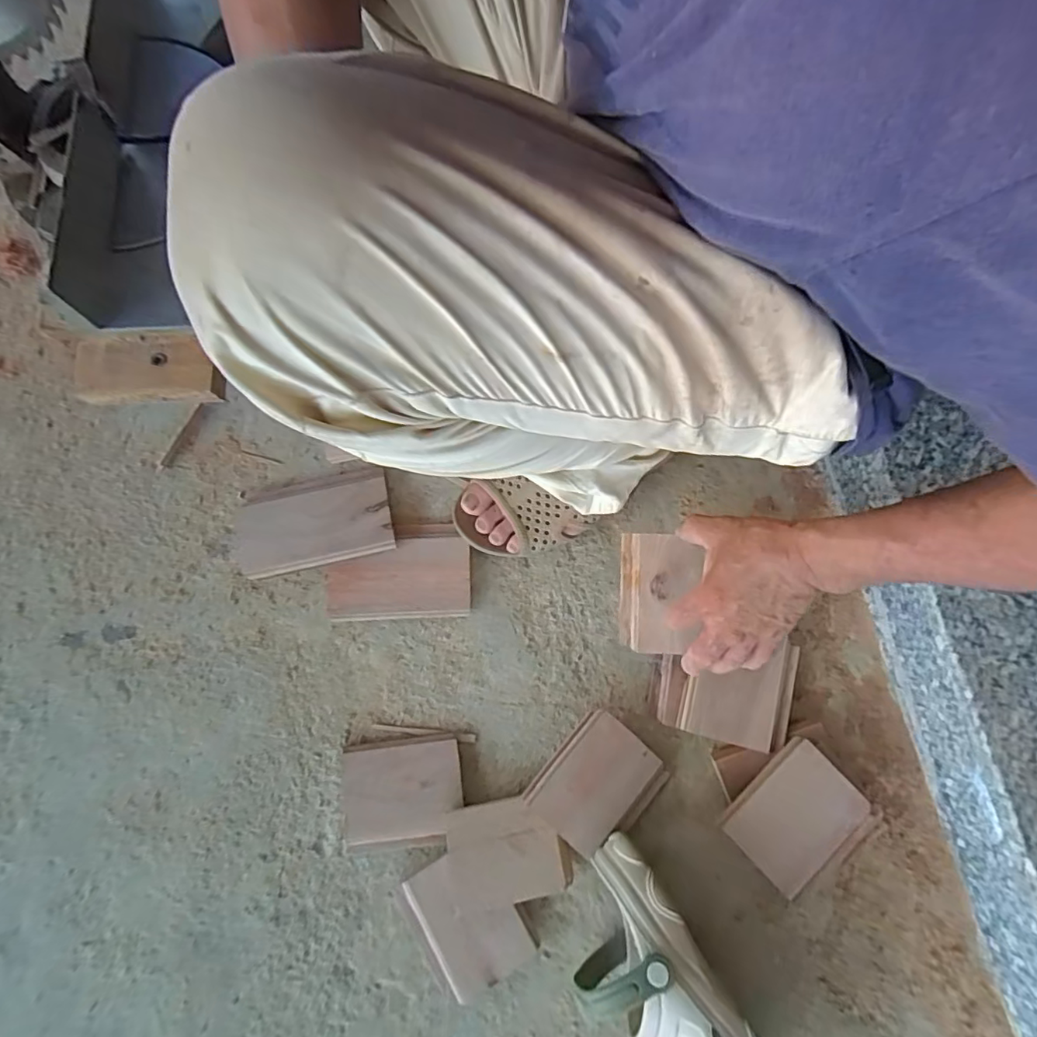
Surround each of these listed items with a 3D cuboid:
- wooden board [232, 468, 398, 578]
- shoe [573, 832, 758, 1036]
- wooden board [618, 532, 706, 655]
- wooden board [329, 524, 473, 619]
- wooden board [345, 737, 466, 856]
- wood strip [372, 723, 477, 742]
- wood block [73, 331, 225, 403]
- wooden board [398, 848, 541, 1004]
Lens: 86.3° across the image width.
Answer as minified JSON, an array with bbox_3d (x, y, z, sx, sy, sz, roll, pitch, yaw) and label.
[{"bbox_3d":[-0.223,0.003,0.596,0.168,0.017,0.101,-13,64,-2],"label":"wooden board"},{"bbox_3d":[0.115,0.403,0.466,0.109,0.101,0.224,-33,80,-6],"label":"shoe"},{"bbox_3d":[0.133,0.071,0.530,0.069,0.021,0.111,3,78,1],"label":"wooden board"},{"bbox_3d":[-0.126,0.056,0.587,0.147,0.018,0.098,-2,78,0],"label":"wooden board"},{"bbox_3d":[-0.114,0.267,0.540,0.114,0.008,0.094,-7,70,0],"label":"wooden board"},{"bbox_3d":[-0.096,0.216,0.559,0.105,0.004,0.007,6,78,2],"label":"wood strip"},{"bbox_3d":[-0.365,-0.148,0.547,0.140,0.028,0.063,-2,78,-1],"label":"wood block"},{"bbox_3d":[-0.048,0.373,0.514,0.094,0.023,0.114,-31,79,-6],"label":"wooden board"}]

